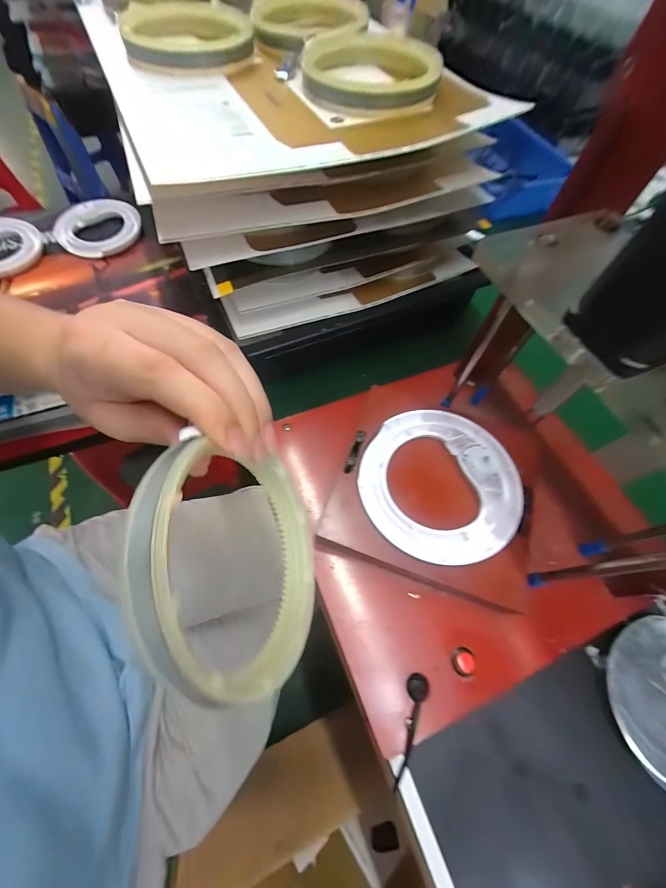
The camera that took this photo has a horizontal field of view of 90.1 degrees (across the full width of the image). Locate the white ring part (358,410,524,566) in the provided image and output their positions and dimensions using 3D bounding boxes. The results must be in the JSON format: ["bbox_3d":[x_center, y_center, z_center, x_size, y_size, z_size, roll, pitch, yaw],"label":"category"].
[{"bbox_3d":[0.090,0.030,0.280,0.132,0.009,0.132,5,63,1],"label":"white ring part"}]

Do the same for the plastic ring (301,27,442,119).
[{"bbox_3d":[0.035,-0.338,0.299,0.121,0.022,0.142,-2,63,-4],"label":"plastic ring"}]

